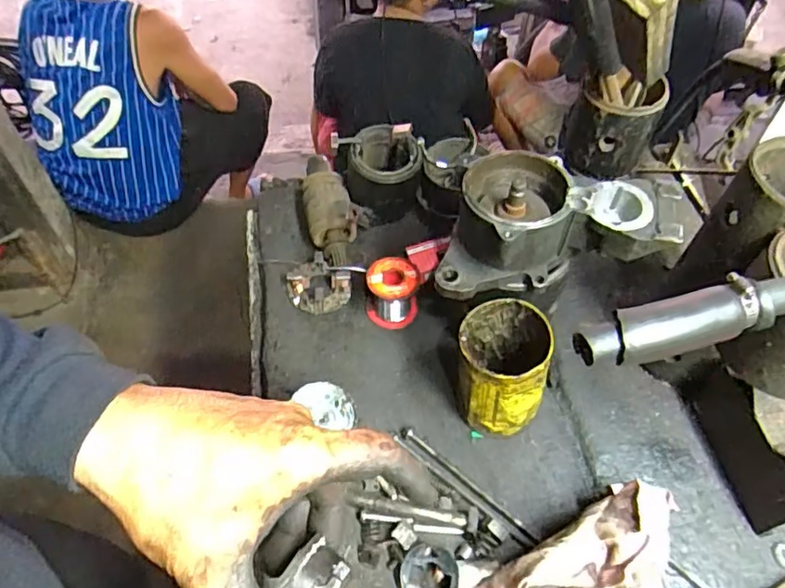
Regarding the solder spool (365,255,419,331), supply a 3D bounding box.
[{"bbox_3d":[0.000,0.000,0.594,0.050,0.059,0.047,1,53,-2],"label":"solder spool"}]

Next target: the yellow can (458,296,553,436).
[{"bbox_3d":[0.092,0.065,0.502,0.074,0.111,0.075,1,53,-2],"label":"yellow can"}]

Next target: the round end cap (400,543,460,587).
[{"bbox_3d":[0.027,0.219,0.442,0.043,0.028,0.044,1,53,-2],"label":"round end cap"}]

